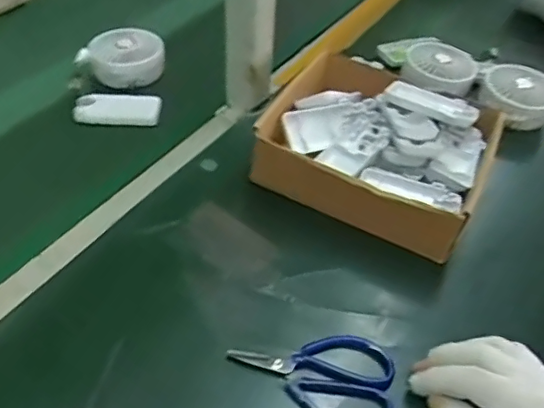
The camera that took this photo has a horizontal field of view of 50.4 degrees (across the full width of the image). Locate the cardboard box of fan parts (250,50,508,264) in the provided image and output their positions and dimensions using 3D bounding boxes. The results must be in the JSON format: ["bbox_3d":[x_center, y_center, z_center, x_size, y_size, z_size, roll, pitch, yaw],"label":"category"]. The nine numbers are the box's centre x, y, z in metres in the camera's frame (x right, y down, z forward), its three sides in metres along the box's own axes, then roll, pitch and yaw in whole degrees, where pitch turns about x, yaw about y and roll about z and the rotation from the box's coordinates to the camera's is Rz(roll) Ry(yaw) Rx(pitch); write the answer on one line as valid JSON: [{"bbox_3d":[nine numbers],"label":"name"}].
[{"bbox_3d":[0.112,-0.069,0.621,0.230,0.068,0.213,21,46,16],"label":"cardboard box of fan parts"}]

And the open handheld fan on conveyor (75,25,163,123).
[{"bbox_3d":[-0.183,-0.154,0.703,0.108,0.056,0.139,-3,46,-10],"label":"open handheld fan on conveyor"}]

